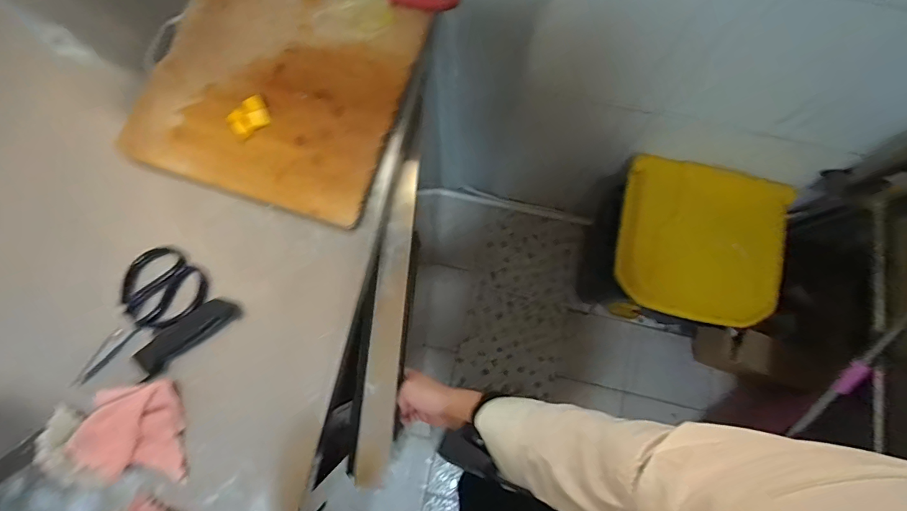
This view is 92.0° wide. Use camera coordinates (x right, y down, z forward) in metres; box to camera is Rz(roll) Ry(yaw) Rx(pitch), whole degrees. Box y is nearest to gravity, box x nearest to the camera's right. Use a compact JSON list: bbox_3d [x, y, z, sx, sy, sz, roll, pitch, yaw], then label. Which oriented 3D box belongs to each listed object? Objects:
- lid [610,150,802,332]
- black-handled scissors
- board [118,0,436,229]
[{"bbox_3d":[0.536,-0.026,0.934,0.349,0.065,0.319,12,78,2],"label":"lid"},{"bbox_3d":[-0.413,0.072,0.555,0.195,0.019,0.097,-39,81,-8],"label":"black-handled scissors"},{"bbox_3d":[-0.239,-0.244,0.608,0.342,0.038,0.348,18,78,4],"label":"board"}]

